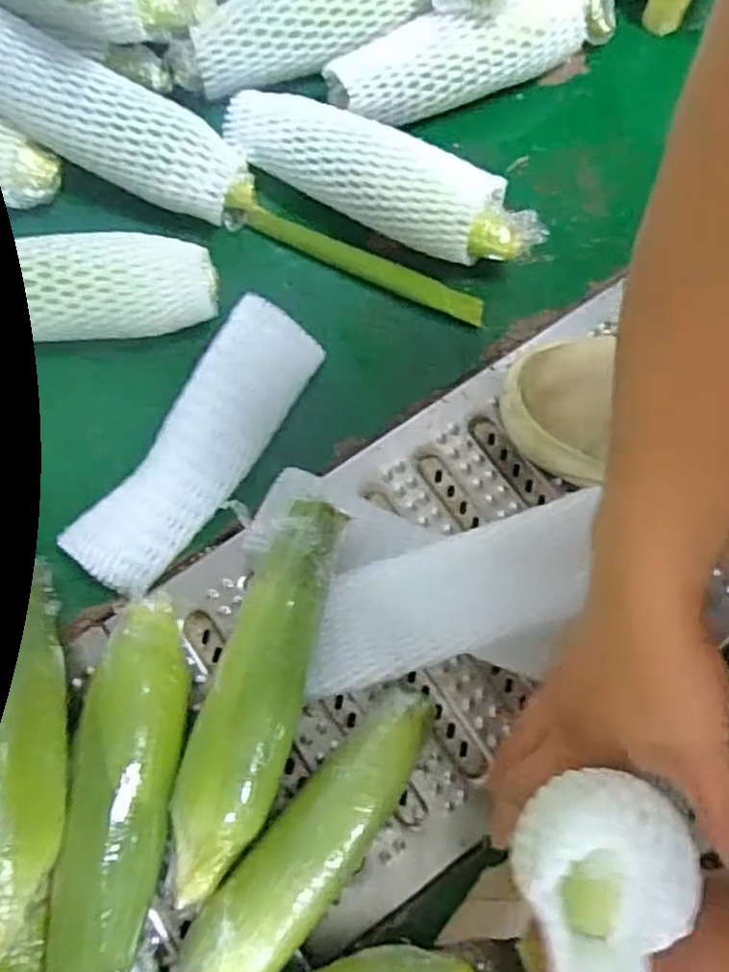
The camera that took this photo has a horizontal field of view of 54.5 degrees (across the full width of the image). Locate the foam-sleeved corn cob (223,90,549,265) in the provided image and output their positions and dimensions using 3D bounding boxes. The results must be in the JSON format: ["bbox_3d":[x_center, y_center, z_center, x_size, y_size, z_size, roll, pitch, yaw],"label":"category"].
[{"bbox_3d":[0.012,-0.228,0.522,0.240,0.057,0.058,28,75,8],"label":"foam-sleeved corn cob"}]

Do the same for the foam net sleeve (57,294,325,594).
[{"bbox_3d":[-0.109,-0.029,0.477,0.066,0.026,0.212,31,75,9],"label":"foam net sleeve"}]

